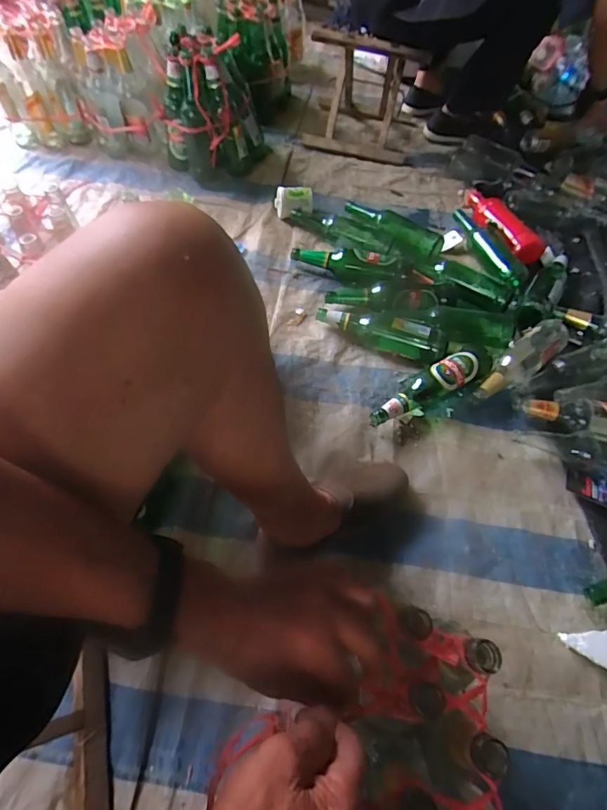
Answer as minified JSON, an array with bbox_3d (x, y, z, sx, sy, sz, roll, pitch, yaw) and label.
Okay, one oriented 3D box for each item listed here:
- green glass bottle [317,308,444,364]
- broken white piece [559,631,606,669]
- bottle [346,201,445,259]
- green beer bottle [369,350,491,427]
[{"bbox_3d":[0.152,-0.149,0.868,0.252,0.059,0.061,28,61,13],"label":"green glass bottle"},{"bbox_3d":[0.403,0.346,0.610,0.070,0.030,0.053,0,58,-4],"label":"broken white piece"},{"bbox_3d":[0.218,-0.431,1.083,0.263,0.058,0.066,34,62,17],"label":"bottle"},{"bbox_3d":[0.239,-0.038,0.809,0.272,0.059,0.067,-26,63,-18],"label":"green beer bottle"}]

